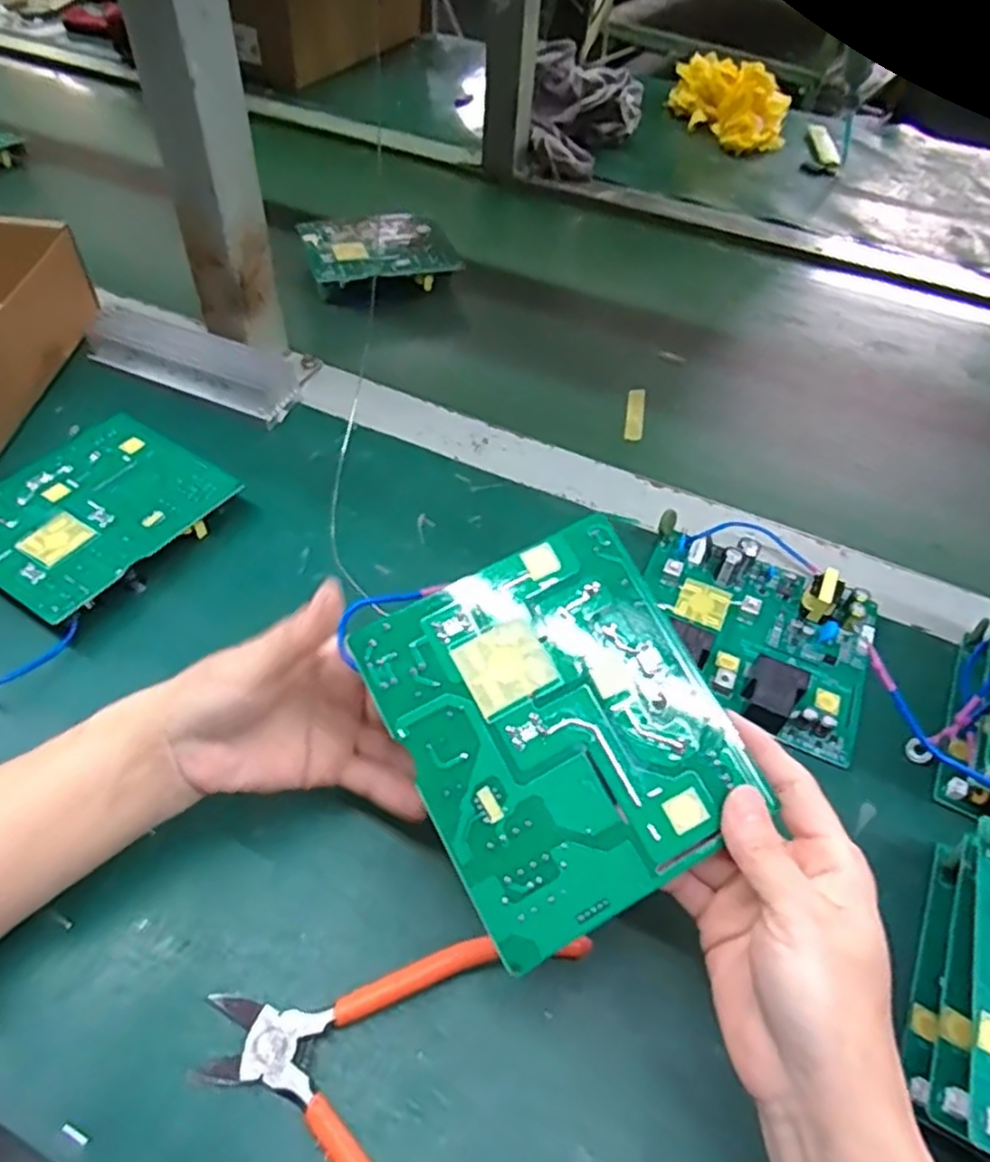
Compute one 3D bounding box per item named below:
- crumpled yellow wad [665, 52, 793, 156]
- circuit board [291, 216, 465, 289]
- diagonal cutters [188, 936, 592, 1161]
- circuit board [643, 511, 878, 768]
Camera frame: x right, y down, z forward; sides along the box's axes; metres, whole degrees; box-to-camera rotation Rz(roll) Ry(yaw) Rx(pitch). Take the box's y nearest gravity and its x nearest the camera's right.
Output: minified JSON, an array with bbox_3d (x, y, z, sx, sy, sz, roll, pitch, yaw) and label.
[{"bbox_3d":[0.297,-0.605,0.907,0.090,0.067,0.167,-18,54,-18],"label":"crumpled yellow wad"},{"bbox_3d":[-0.107,-0.305,0.663,0.132,0.022,0.116,-15,53,-16],"label":"circuit board"},{"bbox_3d":[-0.039,0.186,0.264,0.136,0.012,0.116,8,50,3],"label":"diagonal cutters"},{"bbox_3d":[0.141,0.026,0.397,0.129,0.027,0.107,22,52,14],"label":"circuit board"}]

